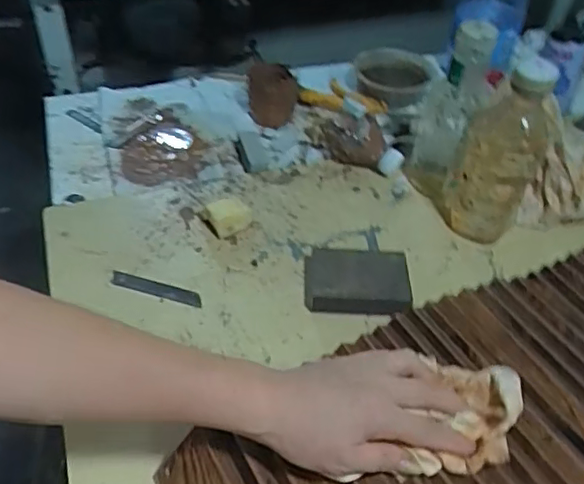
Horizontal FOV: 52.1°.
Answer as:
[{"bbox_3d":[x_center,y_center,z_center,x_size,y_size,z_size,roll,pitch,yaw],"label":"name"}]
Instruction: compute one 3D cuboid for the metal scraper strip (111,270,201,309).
[{"bbox_3d":[-0.136,0.047,0.602,0.099,0.009,0.018,17,46,10],"label":"metal scraper strip"}]

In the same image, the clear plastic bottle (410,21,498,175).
[{"bbox_3d":[0.173,-0.141,0.667,0.059,0.204,0.050,15,46,9],"label":"clear plastic bottle"}]

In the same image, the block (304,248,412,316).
[{"bbox_3d":[0.066,0.039,0.605,0.103,0.028,0.069,5,45,-2],"label":"block"}]

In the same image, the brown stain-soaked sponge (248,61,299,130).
[{"bbox_3d":[-0.027,-0.195,0.812,0.065,0.099,0.025,6,55,3],"label":"brown stain-soaked sponge"}]

